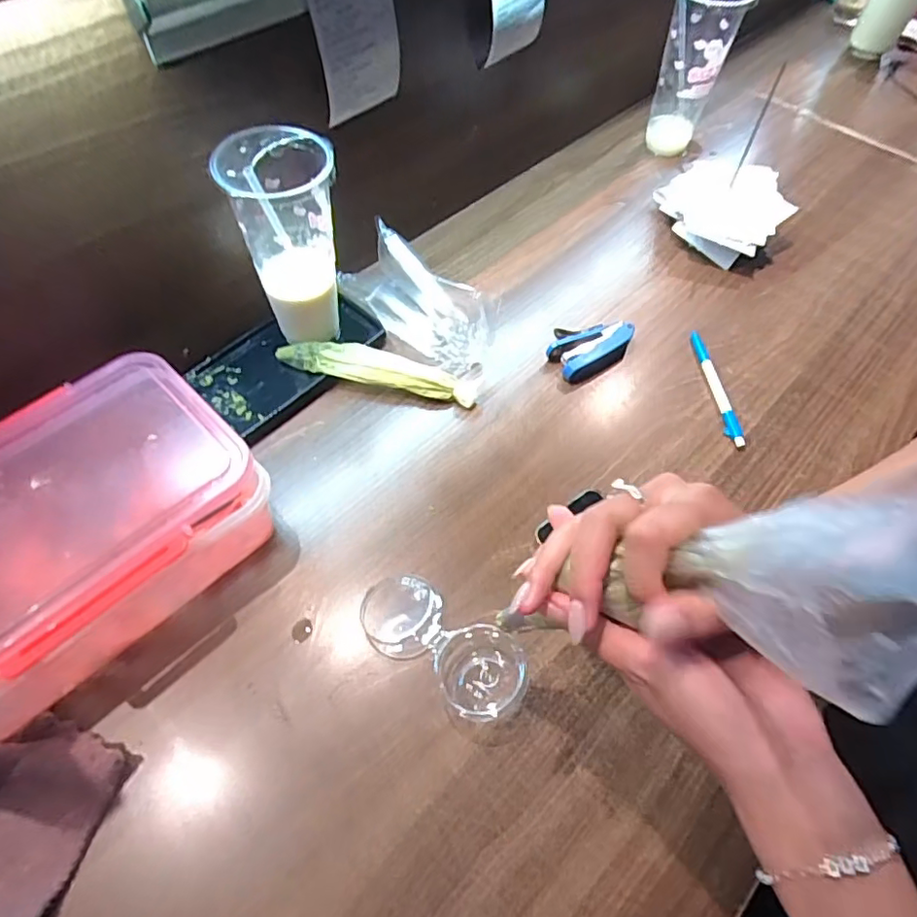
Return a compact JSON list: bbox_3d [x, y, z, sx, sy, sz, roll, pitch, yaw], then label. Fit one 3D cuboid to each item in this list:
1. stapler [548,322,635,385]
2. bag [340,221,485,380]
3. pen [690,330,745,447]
[{"bbox_3d":[0.132,-0.115,0.574,0.087,0.022,0.061,-25,63,-16],"label":"stapler"},{"bbox_3d":[-0.043,-0.149,0.560,0.172,0.068,0.076,40,65,20],"label":"bag"},{"bbox_3d":[0.252,-0.072,0.557,0.014,0.010,0.144,-2,59,-3],"label":"pen"}]

